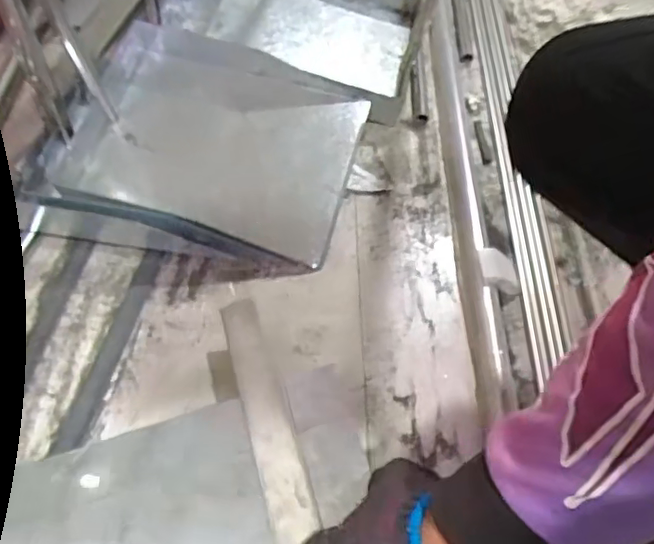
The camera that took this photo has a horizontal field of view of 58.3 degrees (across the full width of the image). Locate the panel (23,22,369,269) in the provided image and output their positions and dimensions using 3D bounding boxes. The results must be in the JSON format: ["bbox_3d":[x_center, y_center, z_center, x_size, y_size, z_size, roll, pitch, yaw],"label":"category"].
[{"bbox_3d":[-0.158,-0.155,0.726,0.371,0.087,0.291,13,55,8],"label":"panel"}]

